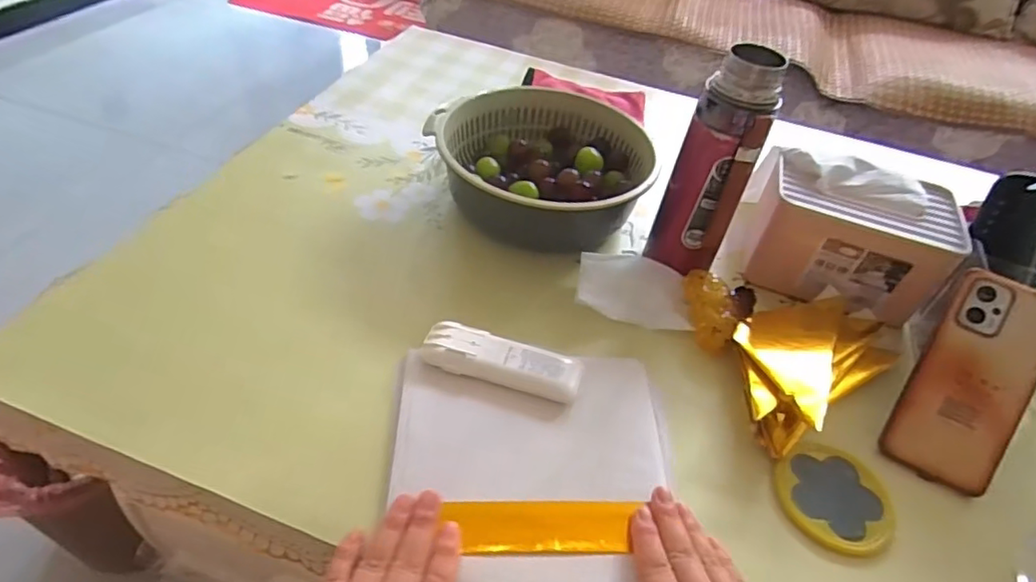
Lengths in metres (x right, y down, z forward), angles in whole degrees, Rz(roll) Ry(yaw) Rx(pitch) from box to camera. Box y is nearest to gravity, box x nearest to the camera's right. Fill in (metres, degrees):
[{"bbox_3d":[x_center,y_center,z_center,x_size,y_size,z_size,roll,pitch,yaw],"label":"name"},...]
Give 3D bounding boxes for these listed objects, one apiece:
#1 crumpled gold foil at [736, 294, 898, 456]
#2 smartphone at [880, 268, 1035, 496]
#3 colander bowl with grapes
[{"bbox_3d":[0.236,0.054,0.503,0.184,0.045,0.106,-27,55,-30],"label":"crumpled gold foil"},{"bbox_3d":[0.351,0.068,0.458,0.076,0.015,0.164,27,88,22],"label":"smartphone"},{"bbox_3d":[0.024,-0.130,0.635,0.229,0.079,0.199,27,46,18],"label":"colander bowl with grapes"}]

